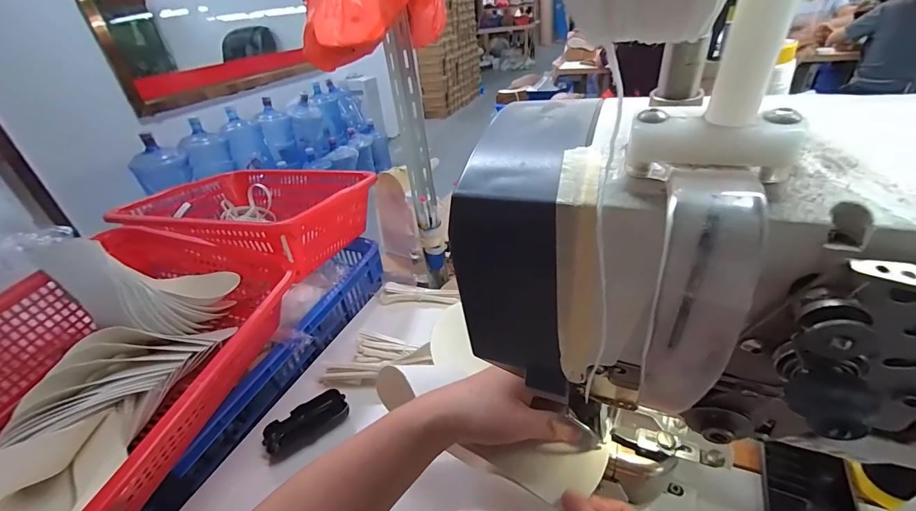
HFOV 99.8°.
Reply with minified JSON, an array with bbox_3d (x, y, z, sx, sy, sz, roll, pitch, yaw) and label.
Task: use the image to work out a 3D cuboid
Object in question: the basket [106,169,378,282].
[{"bbox_3d":[-0.409,-0.082,0.807,0.422,0.126,0.341,6,35,20],"label":"basket"}]

